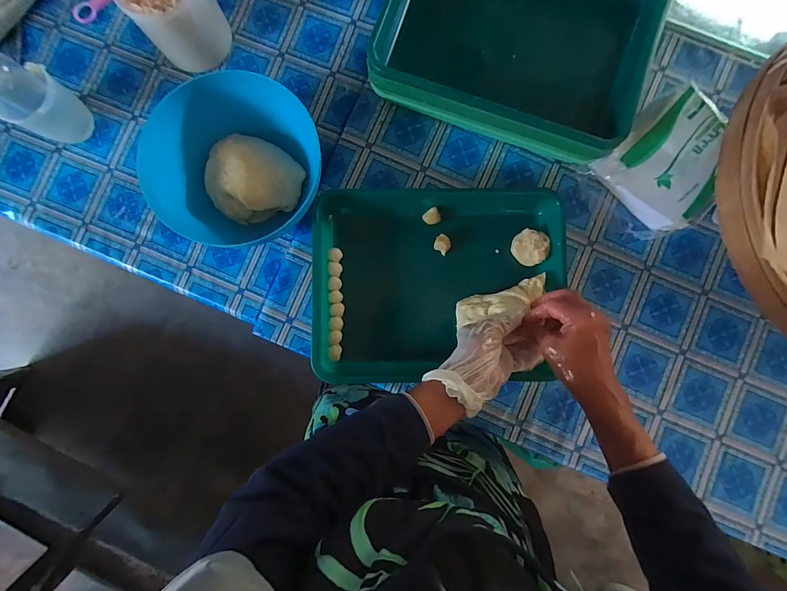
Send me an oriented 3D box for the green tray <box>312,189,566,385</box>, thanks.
[{"bbox_3d":[0.063,-0.020,0.500,0.356,0.066,0.291,-1,87,0],"label":"green tray"}]

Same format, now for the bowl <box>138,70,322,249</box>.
[{"bbox_3d":[-0.231,-0.192,0.513,0.247,0.109,0.222,0,87,0],"label":"bowl"}]

